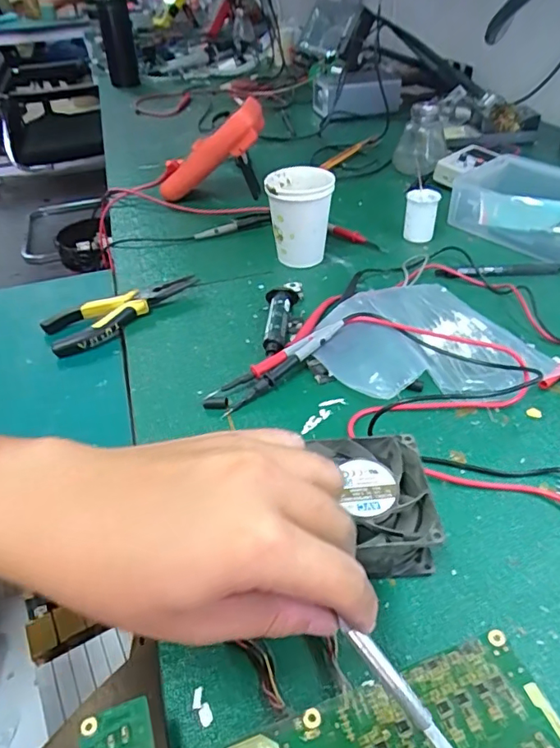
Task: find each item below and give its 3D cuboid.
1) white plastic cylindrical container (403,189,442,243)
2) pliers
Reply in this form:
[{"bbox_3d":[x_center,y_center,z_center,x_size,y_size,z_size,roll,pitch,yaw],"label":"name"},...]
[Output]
[{"bbox_3d":[0.166,-0.186,0.613,0.034,0.051,0.029,15,45,20],"label":"white plastic cylindrical container"},{"bbox_3d":[-0.153,-0.062,0.523,0.157,0.022,0.057,-20,44,-17],"label":"pliers"}]

